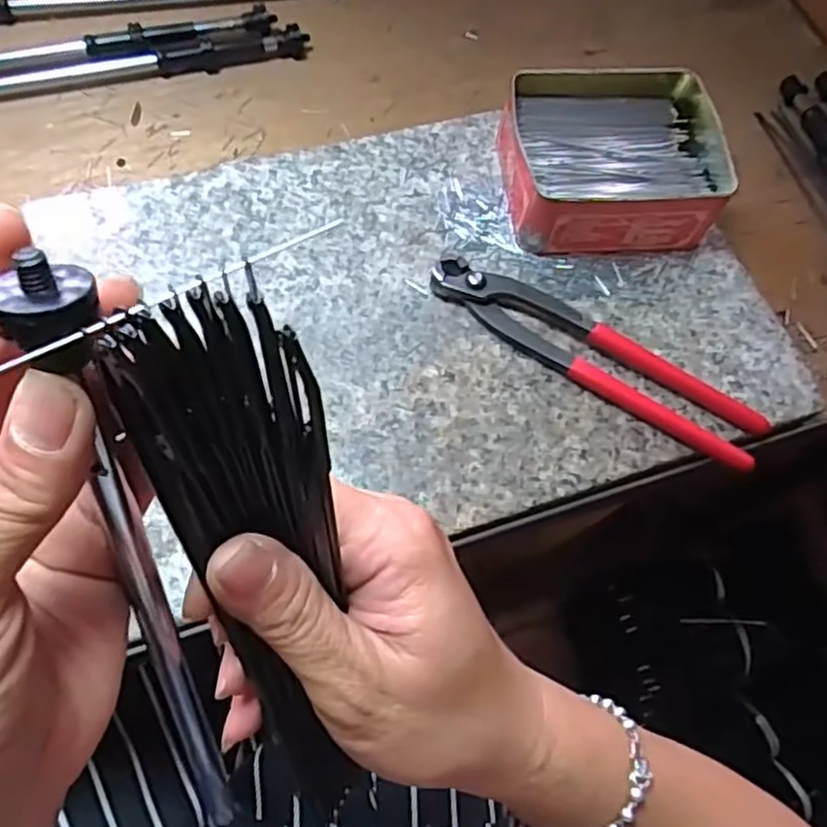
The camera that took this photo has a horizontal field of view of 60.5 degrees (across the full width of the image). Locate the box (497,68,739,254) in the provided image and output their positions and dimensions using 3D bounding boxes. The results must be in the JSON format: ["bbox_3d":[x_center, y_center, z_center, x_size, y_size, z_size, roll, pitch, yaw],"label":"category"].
[{"bbox_3d":[0.119,-0.152,0.426,0.129,0.043,0.112,2,66,-5],"label":"box"}]

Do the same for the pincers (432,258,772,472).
[{"bbox_3d":[0.102,-0.037,0.385,0.190,0.017,0.044,32,67,7],"label":"pincers"}]

